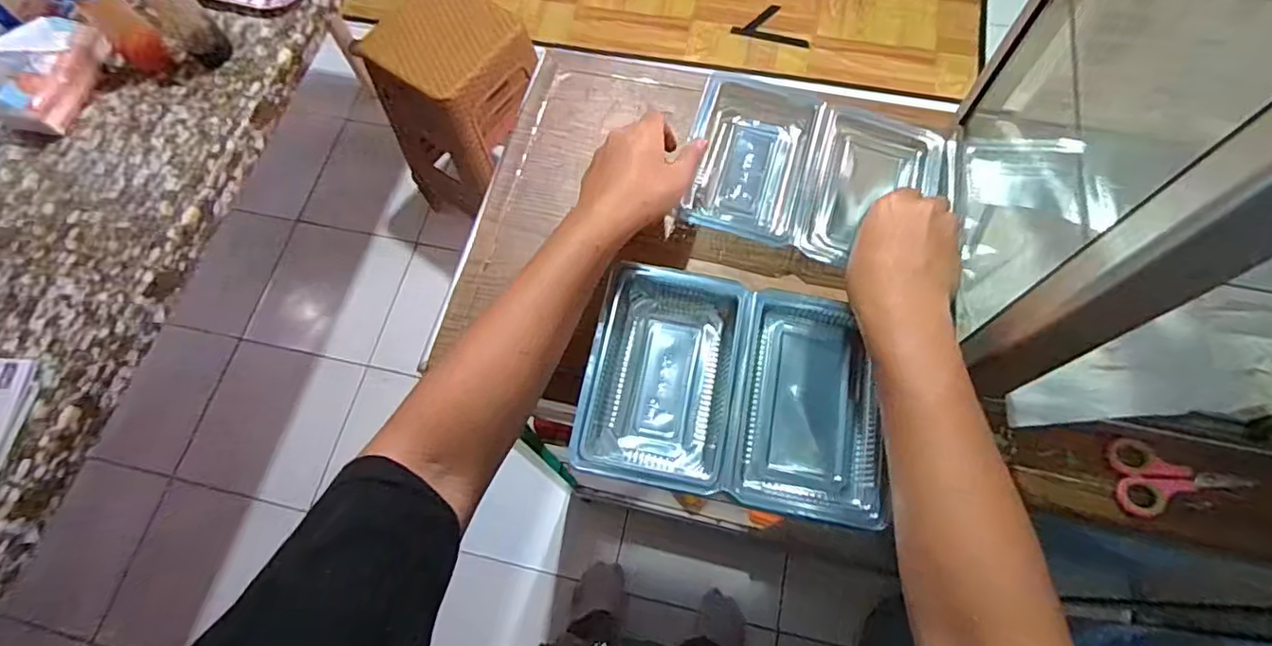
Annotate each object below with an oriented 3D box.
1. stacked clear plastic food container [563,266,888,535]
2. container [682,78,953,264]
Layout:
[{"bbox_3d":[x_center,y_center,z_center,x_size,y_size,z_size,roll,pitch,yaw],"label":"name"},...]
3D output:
[{"bbox_3d":[0.082,0.052,0.505,0.237,0.037,0.185,10,70,7],"label":"stacked clear plastic food container"},{"bbox_3d":[0.178,-0.158,0.603,0.245,0.032,0.189,18,71,9],"label":"container"}]

